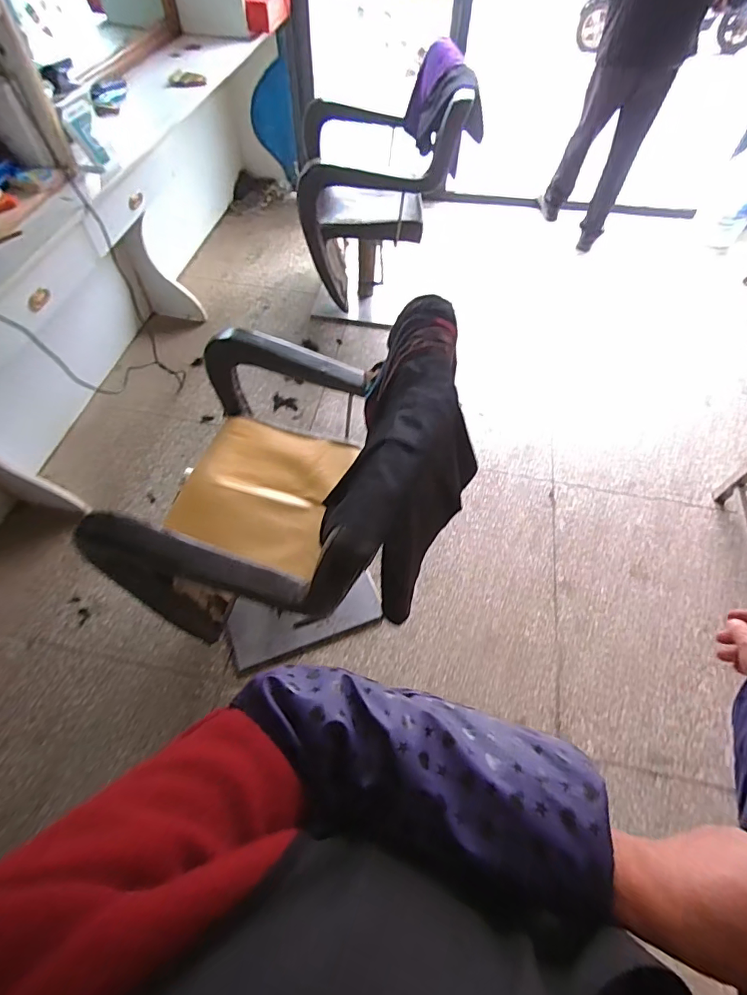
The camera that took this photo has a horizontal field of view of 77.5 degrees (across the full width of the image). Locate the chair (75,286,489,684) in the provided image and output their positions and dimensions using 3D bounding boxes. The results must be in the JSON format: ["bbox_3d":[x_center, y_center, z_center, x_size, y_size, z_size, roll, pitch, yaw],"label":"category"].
[{"bbox_3d":[-0.145,0.020,1.100,0.631,0.838,0.581,13,60,6],"label":"chair"}]

